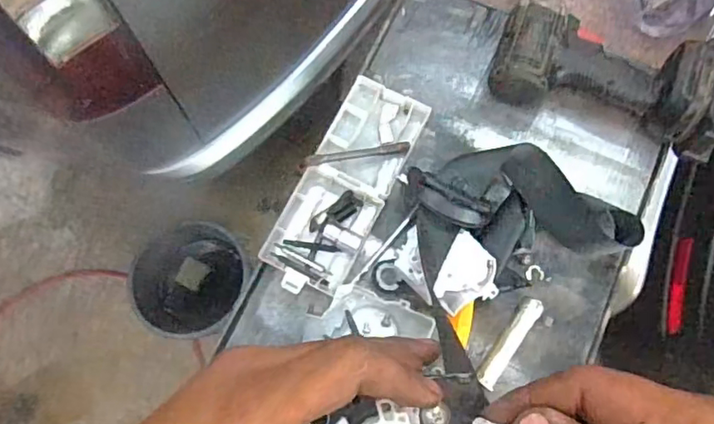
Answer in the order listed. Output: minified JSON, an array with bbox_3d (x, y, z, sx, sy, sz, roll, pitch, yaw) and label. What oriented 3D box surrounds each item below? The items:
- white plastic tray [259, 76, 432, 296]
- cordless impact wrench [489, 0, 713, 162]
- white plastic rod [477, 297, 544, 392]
[{"bbox_3d":[-0.011,-0.028,0.575,0.087,0.024,0.228,25,76,9],"label":"white plastic tray"},{"bbox_3d":[0.255,-0.139,0.566,0.229,0.068,0.114,21,76,8],"label":"cordless impact wrench"},{"bbox_3d":[0.144,0.122,0.529,0.019,0.015,0.093,32,77,11],"label":"white plastic rod"}]

